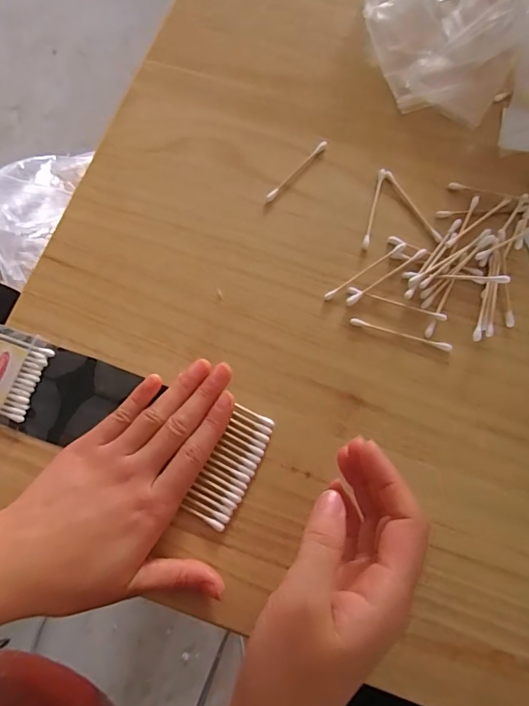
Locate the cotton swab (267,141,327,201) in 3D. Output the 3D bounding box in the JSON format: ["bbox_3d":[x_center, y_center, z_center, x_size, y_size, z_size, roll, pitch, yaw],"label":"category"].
[{"bbox_3d":[0.025,-0.143,0.346,0.005,0.004,0.068,41,80,11],"label":"cotton swab"}]

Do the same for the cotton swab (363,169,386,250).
[{"bbox_3d":[0.083,-0.110,0.335,0.005,0.004,0.069,15,76,5],"label":"cotton swab"}]

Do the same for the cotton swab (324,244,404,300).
[{"bbox_3d":[0.073,-0.059,0.320,0.071,0.005,0.005,-34,77,-7],"label":"cotton swab"}]

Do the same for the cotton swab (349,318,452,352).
[{"bbox_3d":[0.095,-0.013,0.306,0.070,0.004,0.006,16,76,6],"label":"cotton swab"}]

